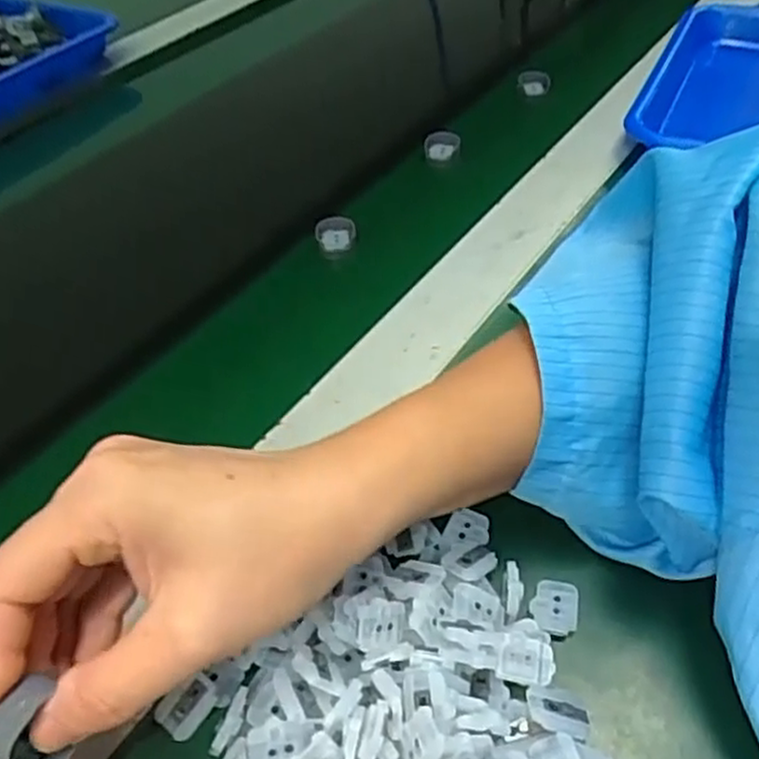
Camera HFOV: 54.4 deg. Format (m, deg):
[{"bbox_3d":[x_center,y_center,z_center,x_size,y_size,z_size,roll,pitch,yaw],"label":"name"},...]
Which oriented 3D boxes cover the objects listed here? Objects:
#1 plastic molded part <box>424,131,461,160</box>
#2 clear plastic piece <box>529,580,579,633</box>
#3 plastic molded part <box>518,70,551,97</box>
[{"bbox_3d":[0.046,-0.172,0.542,0.023,0.016,0.017,-12,46,-6],"label":"plastic molded part"},{"bbox_3d":[0.066,0.086,0.279,0.017,0.008,0.017,1,46,6],"label":"clear plastic piece"},{"bbox_3d":[0.125,-0.241,0.599,0.025,0.018,0.008,0,45,5],"label":"plastic molded part"}]

